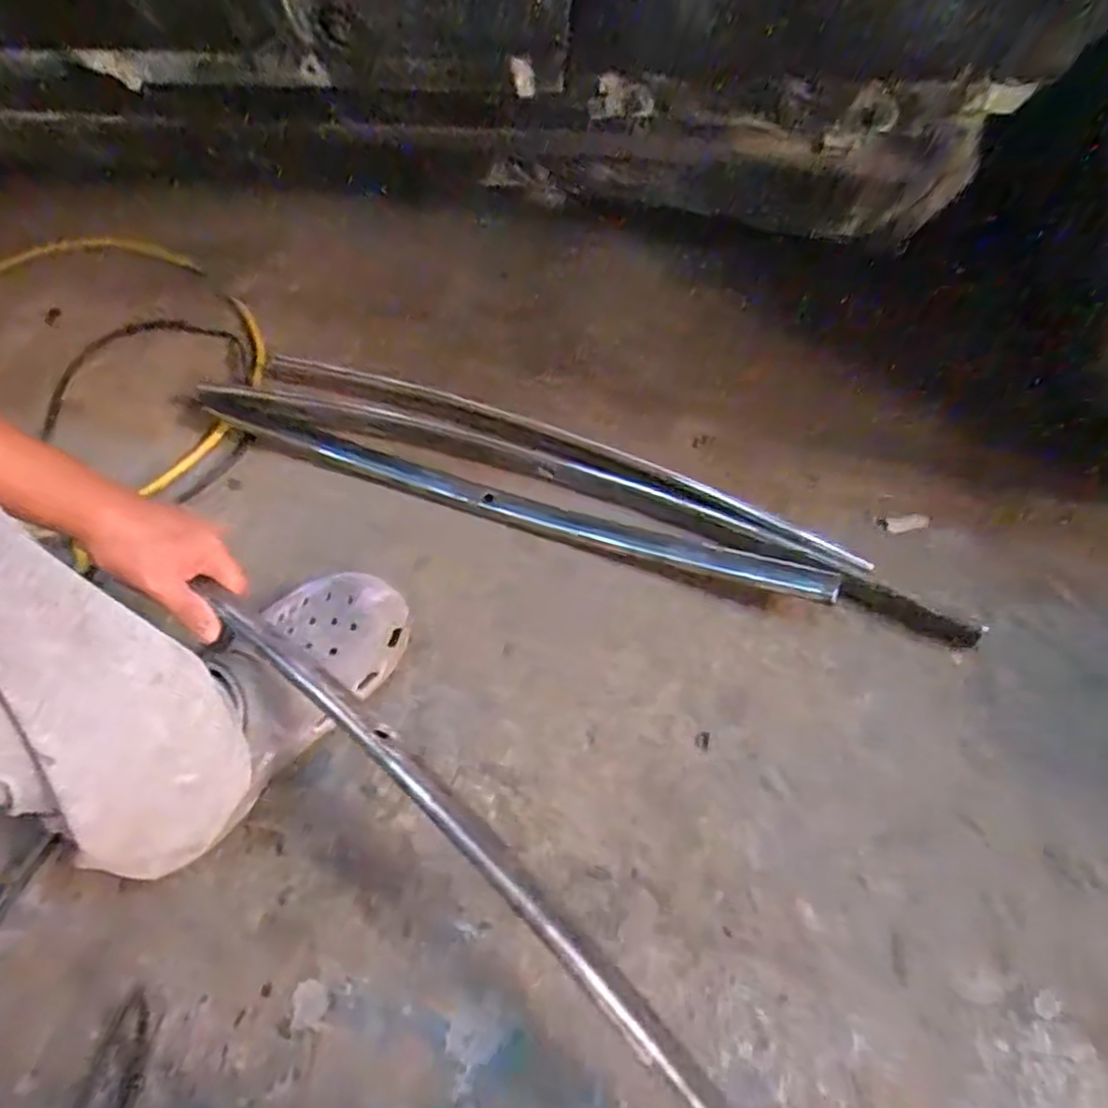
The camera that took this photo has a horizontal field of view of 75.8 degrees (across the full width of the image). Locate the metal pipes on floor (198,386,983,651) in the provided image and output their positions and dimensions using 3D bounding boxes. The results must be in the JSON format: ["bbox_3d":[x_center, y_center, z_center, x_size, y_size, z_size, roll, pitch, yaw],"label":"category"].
[{"bbox_3d":[-0.008,-0.073,0.700,0.784,0.035,0.059,19,63,15],"label":"metal pipes on floor"}]

